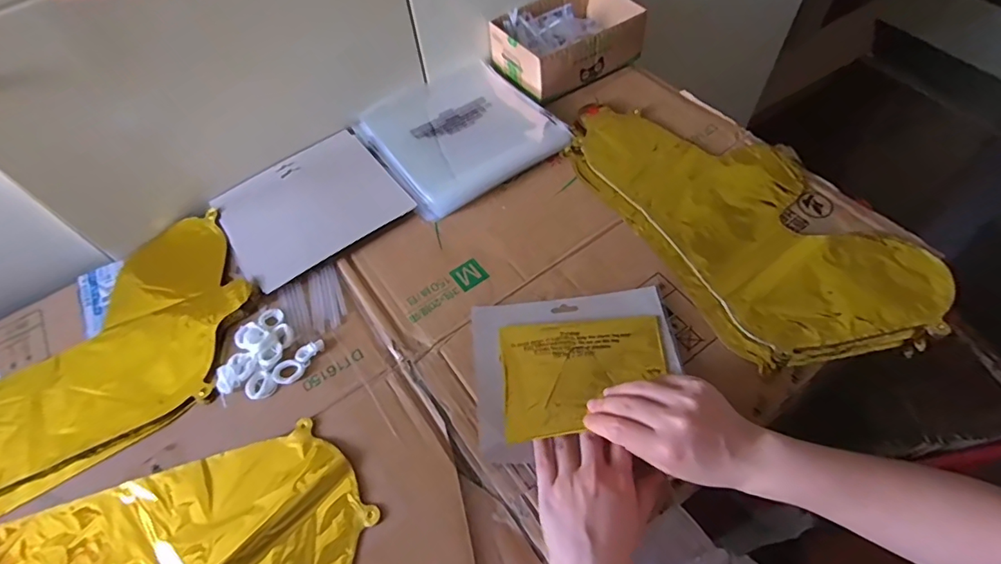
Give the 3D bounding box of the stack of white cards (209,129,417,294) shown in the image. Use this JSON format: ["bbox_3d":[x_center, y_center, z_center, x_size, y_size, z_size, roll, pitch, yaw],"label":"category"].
[{"bbox_3d":[-0.231,-0.095,0.605,0.196,0.012,0.167,-34,61,-16],"label":"stack of white cards"}]

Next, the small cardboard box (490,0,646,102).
[{"bbox_3d":[0.093,-0.343,0.705,0.188,0.064,0.139,-29,60,-14],"label":"small cardboard box"}]

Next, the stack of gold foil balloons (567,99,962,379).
[{"bbox_3d":[0.268,-0.082,0.570,0.233,0.023,0.405,-26,59,-12],"label":"stack of gold foil balloons"}]

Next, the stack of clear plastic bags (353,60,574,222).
[{"bbox_3d":[-0.056,-0.200,0.655,0.218,0.019,0.213,-32,61,-15],"label":"stack of clear plastic bags"}]

